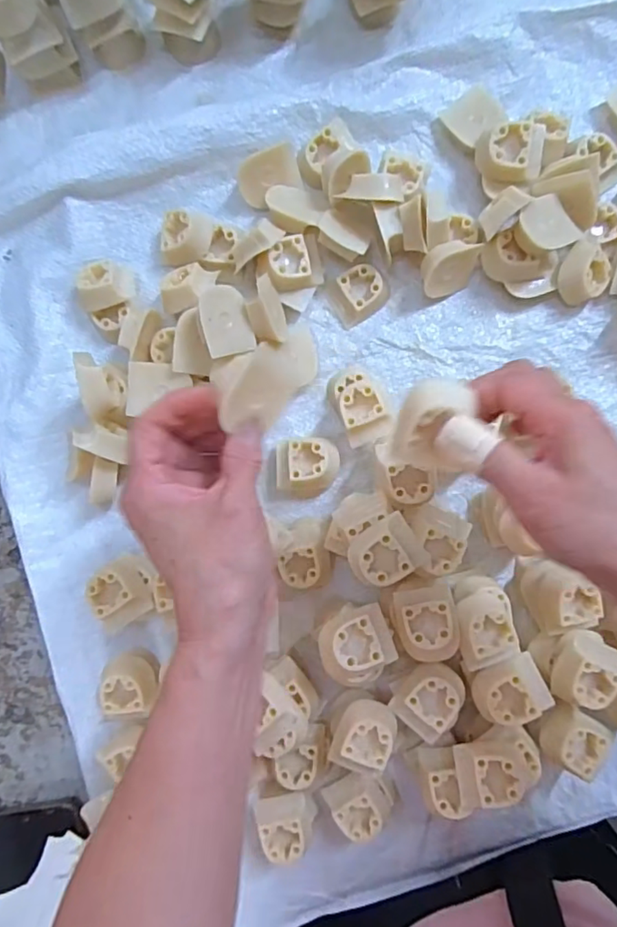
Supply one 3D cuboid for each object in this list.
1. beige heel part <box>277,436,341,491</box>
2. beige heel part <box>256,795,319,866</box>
[{"bbox_3d":[-0.001,0.001,0.406,0.046,0.033,0.037,-3,89,2],"label":"beige heel part"},{"bbox_3d":[-0.015,0.263,0.397,0.040,0.027,0.038,-13,89,2],"label":"beige heel part"}]

